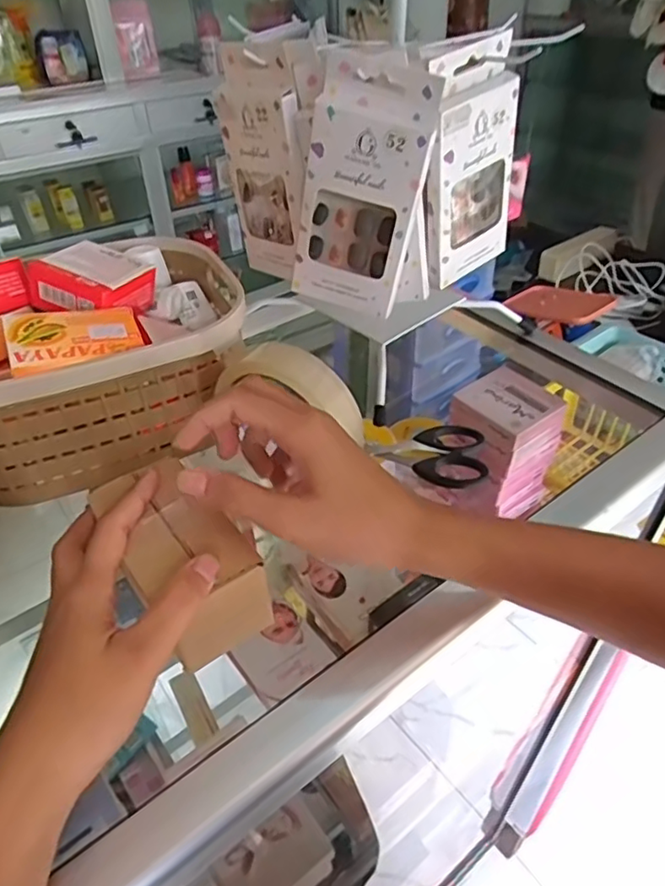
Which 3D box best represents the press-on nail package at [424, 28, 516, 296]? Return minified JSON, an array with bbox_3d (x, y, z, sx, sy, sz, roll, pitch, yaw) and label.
[{"bbox_3d":[0.091,-0.176,0.393,0.066,0.138,0.013,-33,46,-19],"label":"press-on nail package"}]

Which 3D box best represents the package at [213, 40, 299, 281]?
[{"bbox_3d":[-0.046,-0.182,0.398,0.070,0.131,0.014,31,50,32],"label":"package"}]

